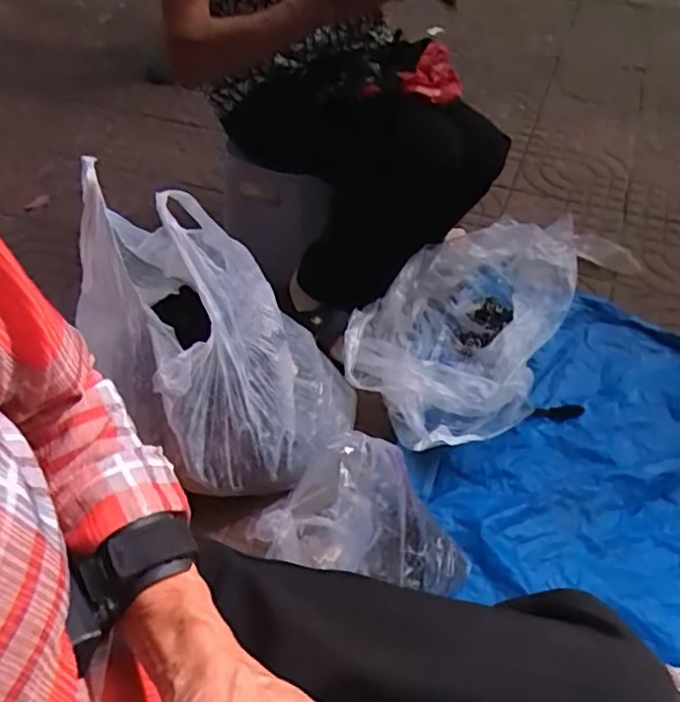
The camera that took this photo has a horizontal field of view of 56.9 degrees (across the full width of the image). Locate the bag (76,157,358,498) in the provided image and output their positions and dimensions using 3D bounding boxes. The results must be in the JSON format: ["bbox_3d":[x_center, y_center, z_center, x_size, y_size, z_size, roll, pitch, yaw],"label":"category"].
[{"bbox_3d":[-0.139,-0.017,0.814,0.306,0.318,0.275,-9,50,-6],"label":"bag"}]

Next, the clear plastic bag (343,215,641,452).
[{"bbox_3d":[0.218,-0.043,1.018,0.432,0.192,0.294,-36,58,-28],"label":"clear plastic bag"}]

